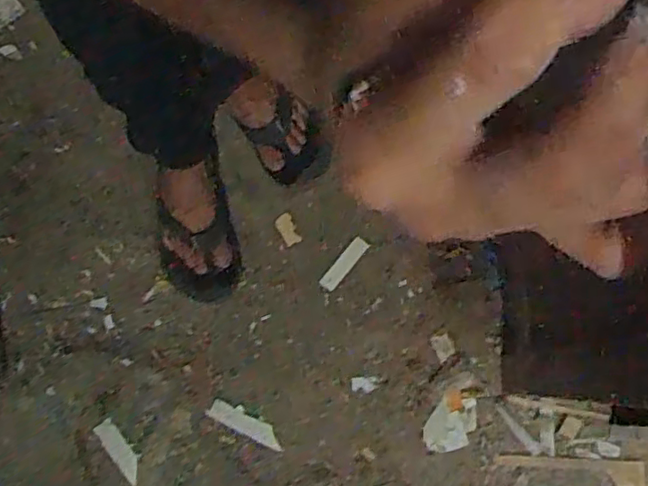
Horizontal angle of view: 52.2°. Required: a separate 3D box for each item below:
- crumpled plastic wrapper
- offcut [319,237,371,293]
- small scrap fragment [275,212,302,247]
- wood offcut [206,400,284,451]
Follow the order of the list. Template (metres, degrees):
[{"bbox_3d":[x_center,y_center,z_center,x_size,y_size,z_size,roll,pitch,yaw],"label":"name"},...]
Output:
[{"bbox_3d":[0.172,0.233,0.873,0.055,0.005,0.097,32,80,7],"label":"crumpled plastic wrapper"},{"bbox_3d":[0.027,0.029,0.918,0.023,0.011,0.084,40,81,9],"label":"offcut"},{"bbox_3d":[-0.052,-0.019,0.930,0.027,0.004,0.044,-25,89,-18],"label":"small scrap fragment"},{"bbox_3d":[-0.101,0.237,0.864,0.104,0.004,0.029,31,68,-4],"label":"wood offcut"}]

